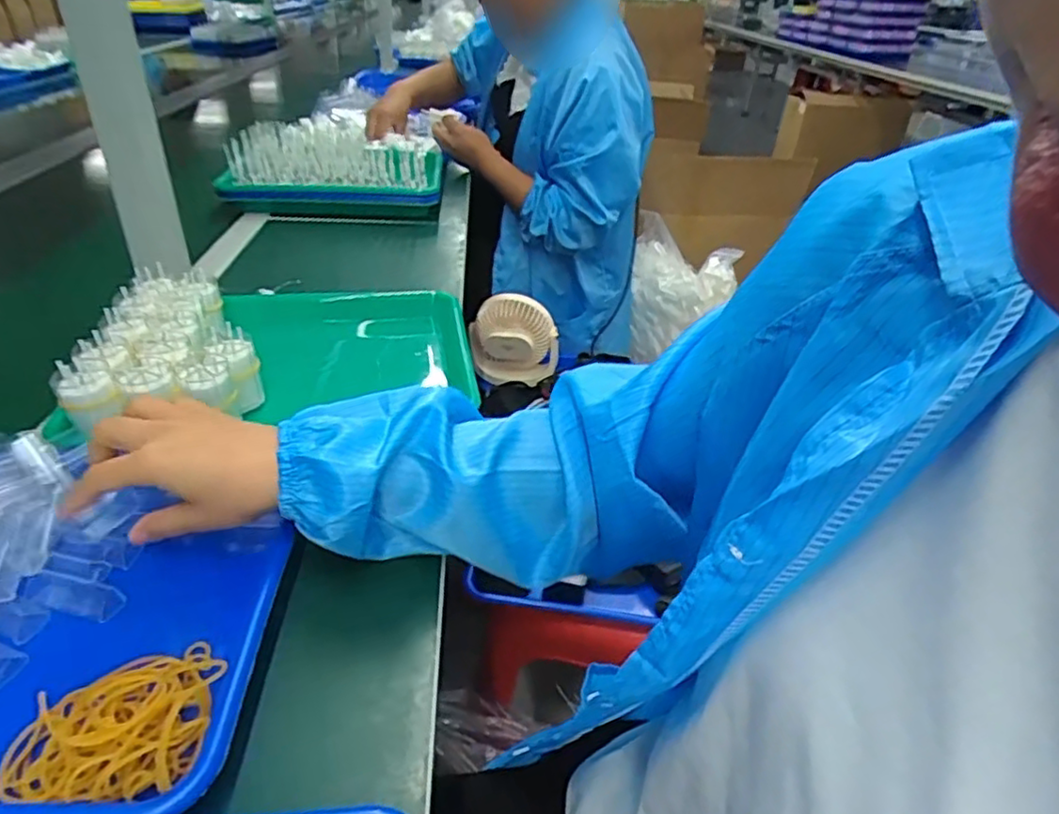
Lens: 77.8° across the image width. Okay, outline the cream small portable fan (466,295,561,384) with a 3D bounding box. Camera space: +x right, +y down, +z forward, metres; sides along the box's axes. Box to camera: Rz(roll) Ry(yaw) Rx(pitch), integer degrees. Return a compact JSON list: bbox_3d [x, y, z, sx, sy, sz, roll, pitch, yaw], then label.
[{"bbox_3d":[-0.027,-0.117,1.229,0.163,0.161,0.051,-1,35,-8],"label":"cream small portable fan"}]

